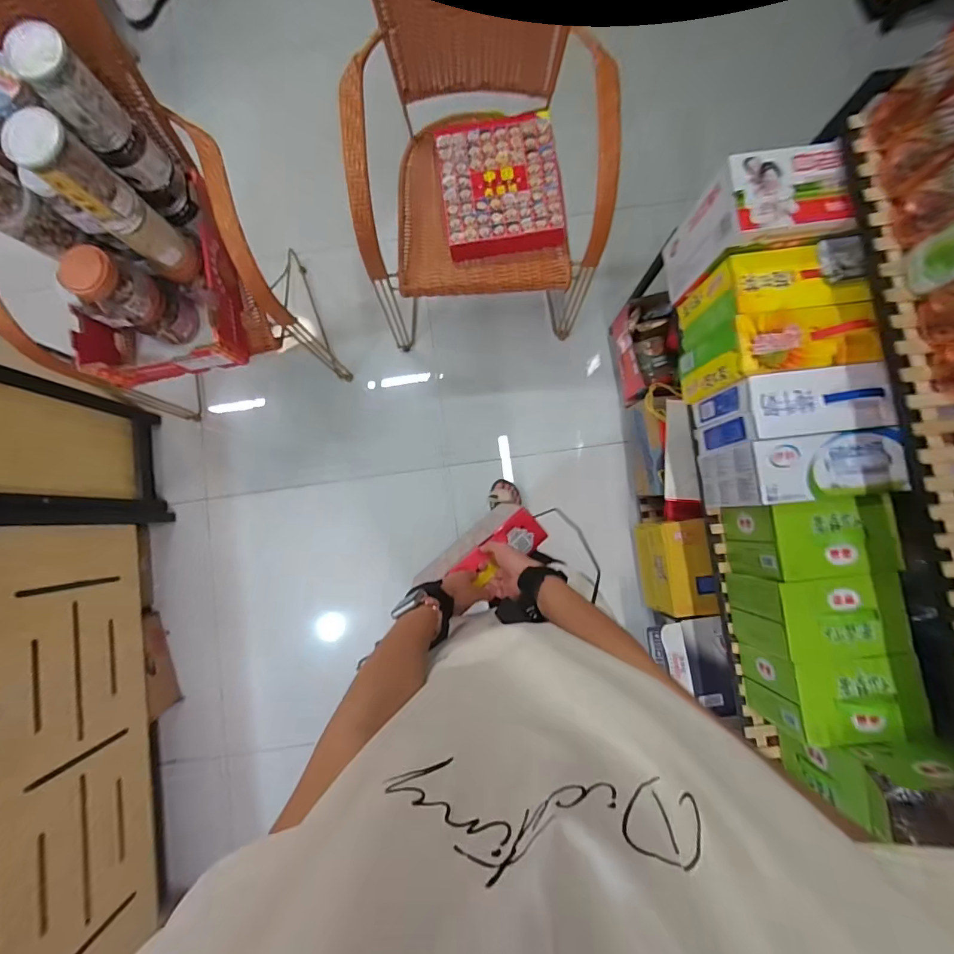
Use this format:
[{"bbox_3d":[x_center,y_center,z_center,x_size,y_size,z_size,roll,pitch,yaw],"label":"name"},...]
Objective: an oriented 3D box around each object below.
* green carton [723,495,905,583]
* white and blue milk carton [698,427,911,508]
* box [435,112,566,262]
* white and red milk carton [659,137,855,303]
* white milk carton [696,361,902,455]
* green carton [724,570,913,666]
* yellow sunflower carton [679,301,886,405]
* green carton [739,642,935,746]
[{"bbox_3d":[0.636,0.114,0.849,0.216,0.158,0.135,-6,85,1],"label":"green carton"},{"bbox_3d":[0.607,-0.012,0.844,0.239,0.206,0.112,-7,85,1],"label":"white and blue milk carton"},{"bbox_3d":[0.052,-0.656,0.990,0.254,0.056,0.292,-7,85,1],"label":"box"},{"bbox_3d":[0.505,-0.460,0.832,0.177,0.259,0.143,-9,85,0],"label":"white and red milk carton"},{"bbox_3d":[0.588,-0.124,0.848,0.220,0.208,0.110,-6,85,1],"label":"white milk carton"},{"bbox_3d":[0.644,0.253,0.843,0.216,0.160,0.138,-7,85,1],"label":"green carton"},{"bbox_3d":[0.550,-0.233,0.833,0.218,0.214,0.111,-7,85,1],"label":"yellow sunflower carton"},{"bbox_3d":[0.660,0.395,0.824,0.219,0.162,0.144,-4,85,1],"label":"green carton"}]

